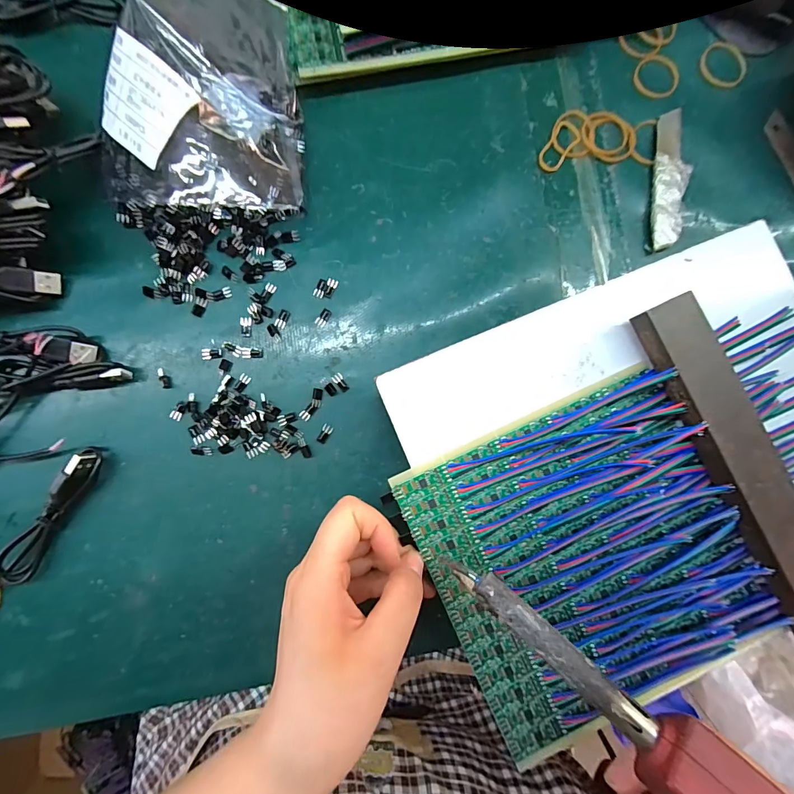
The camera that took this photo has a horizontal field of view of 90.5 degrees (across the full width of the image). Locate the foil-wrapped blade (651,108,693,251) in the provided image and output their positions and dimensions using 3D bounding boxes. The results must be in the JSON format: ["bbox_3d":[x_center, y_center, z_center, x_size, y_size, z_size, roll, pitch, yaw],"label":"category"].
[{"bbox_3d":[0.185,-0.149,0.267,0.020,0.008,0.098,7,86,-3],"label":"foil-wrapped blade"}]

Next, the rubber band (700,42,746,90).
[{"bbox_3d":[0.233,-0.236,0.280,0.034,0.004,0.030,37,85,-1],"label":"rubber band"}]

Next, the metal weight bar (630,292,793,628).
[{"bbox_3d":[0.189,0.044,0.213,0.035,0.022,0.206,-27,89,-4],"label":"metal weight bar"}]

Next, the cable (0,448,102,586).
[{"bbox_3d":[-0.216,0.089,0.229,0.021,0.016,0.133,35,86,-1],"label":"cable"}]

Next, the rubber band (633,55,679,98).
[{"bbox_3d":[0.182,-0.224,0.276,0.031,0.004,0.030,0,87,-3],"label":"rubber band"}]

